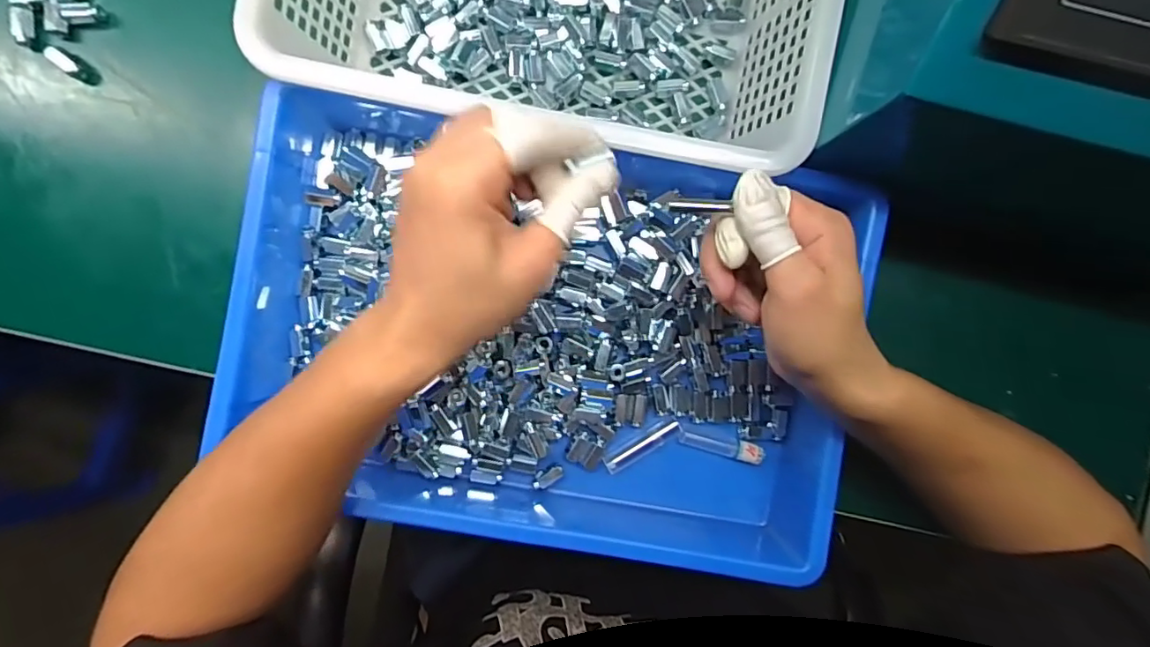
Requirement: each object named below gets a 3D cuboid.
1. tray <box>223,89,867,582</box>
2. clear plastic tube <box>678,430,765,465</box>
[{"bbox_3d":[-0.016,0.018,0.361,0.369,0.067,0.263,11,91,-3],"label":"tray"},{"bbox_3d":[0.100,0.083,0.388,0.057,0.012,0.014,17,91,-3],"label":"clear plastic tube"}]

